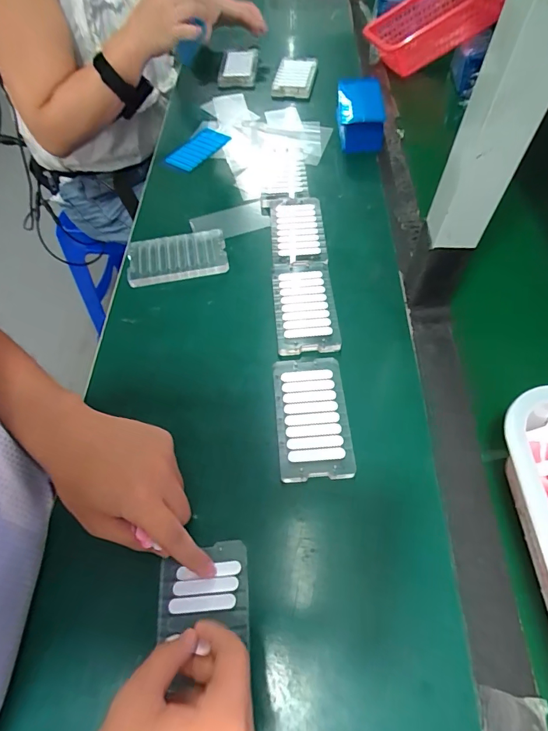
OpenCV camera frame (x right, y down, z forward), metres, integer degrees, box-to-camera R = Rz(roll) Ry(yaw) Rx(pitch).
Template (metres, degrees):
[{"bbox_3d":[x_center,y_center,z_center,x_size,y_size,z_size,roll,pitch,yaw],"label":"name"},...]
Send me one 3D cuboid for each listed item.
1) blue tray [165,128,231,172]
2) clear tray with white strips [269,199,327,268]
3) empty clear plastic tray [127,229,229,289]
[{"bbox_3d":[-0.116,-0.337,0.657,0.057,0.013,0.098,29,63,18],"label":"blue tray"},{"bbox_3d":[0.030,-0.170,0.541,0.067,0.015,0.117,-2,58,0],"label":"clear tray with white strips"},{"bbox_3d":[-0.120,-0.135,0.524,0.119,0.015,0.063,-9,58,-4],"label":"empty clear plastic tray"}]

